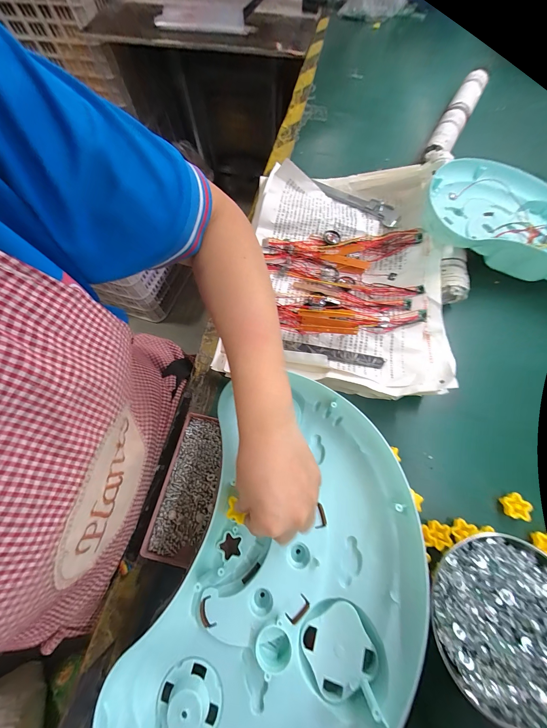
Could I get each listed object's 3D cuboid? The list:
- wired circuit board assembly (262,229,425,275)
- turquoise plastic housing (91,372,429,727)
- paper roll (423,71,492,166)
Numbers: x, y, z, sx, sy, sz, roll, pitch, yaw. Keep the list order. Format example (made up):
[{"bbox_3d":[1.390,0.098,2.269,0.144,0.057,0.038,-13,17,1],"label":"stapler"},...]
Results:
[{"bbox_3d":[0.107,-0.186,0.422,0.238,0.020,0.066,6,68,4],"label":"wired circuit board assembly"},{"bbox_3d":[0.018,0.182,0.252,0.220,0.050,0.325,17,69,8],"label":"turquoise plastic housing"},{"bbox_3d":[0.387,-0.522,0.565,0.055,0.044,0.336,26,71,11],"label":"paper roll"}]

